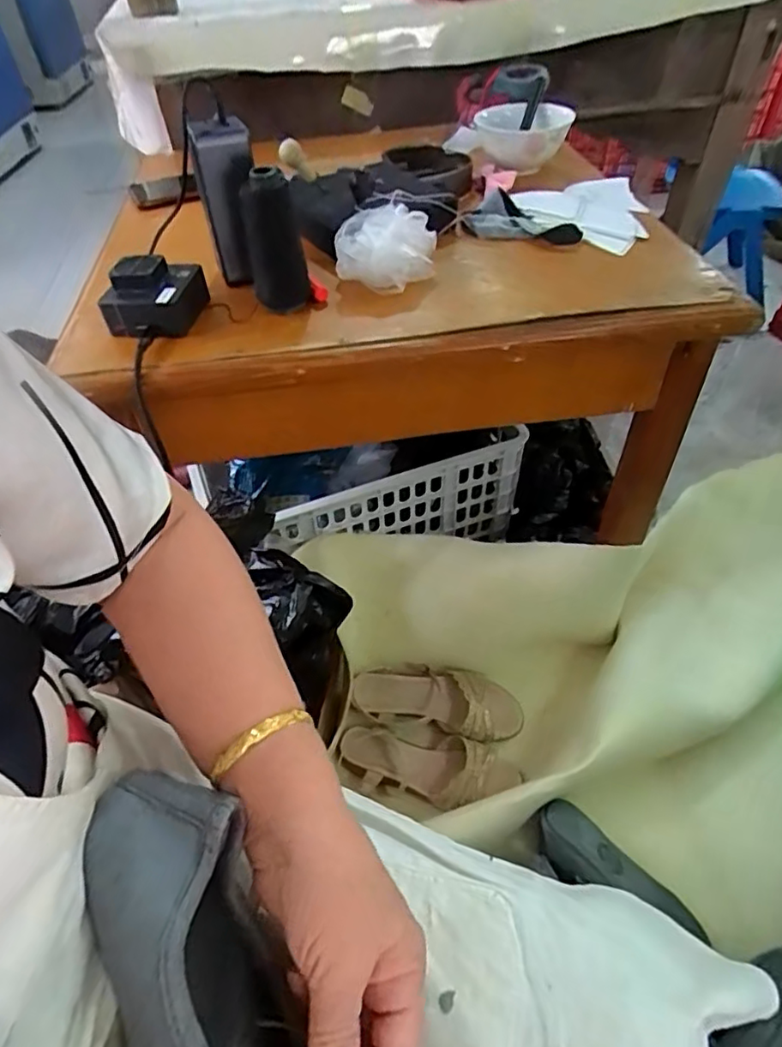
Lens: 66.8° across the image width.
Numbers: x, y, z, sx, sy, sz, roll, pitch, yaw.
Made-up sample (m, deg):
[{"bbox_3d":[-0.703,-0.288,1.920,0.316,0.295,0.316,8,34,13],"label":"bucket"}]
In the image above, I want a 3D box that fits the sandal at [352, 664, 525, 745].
[{"bbox_3d":[0.066,0.255,0.848,0.240,0.052,0.092,7,48,10],"label":"sandal"}]

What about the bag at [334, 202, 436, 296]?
[{"bbox_3d":[-0.007,-0.260,0.558,0.094,0.049,0.078,3,47,6],"label":"bag"}]

